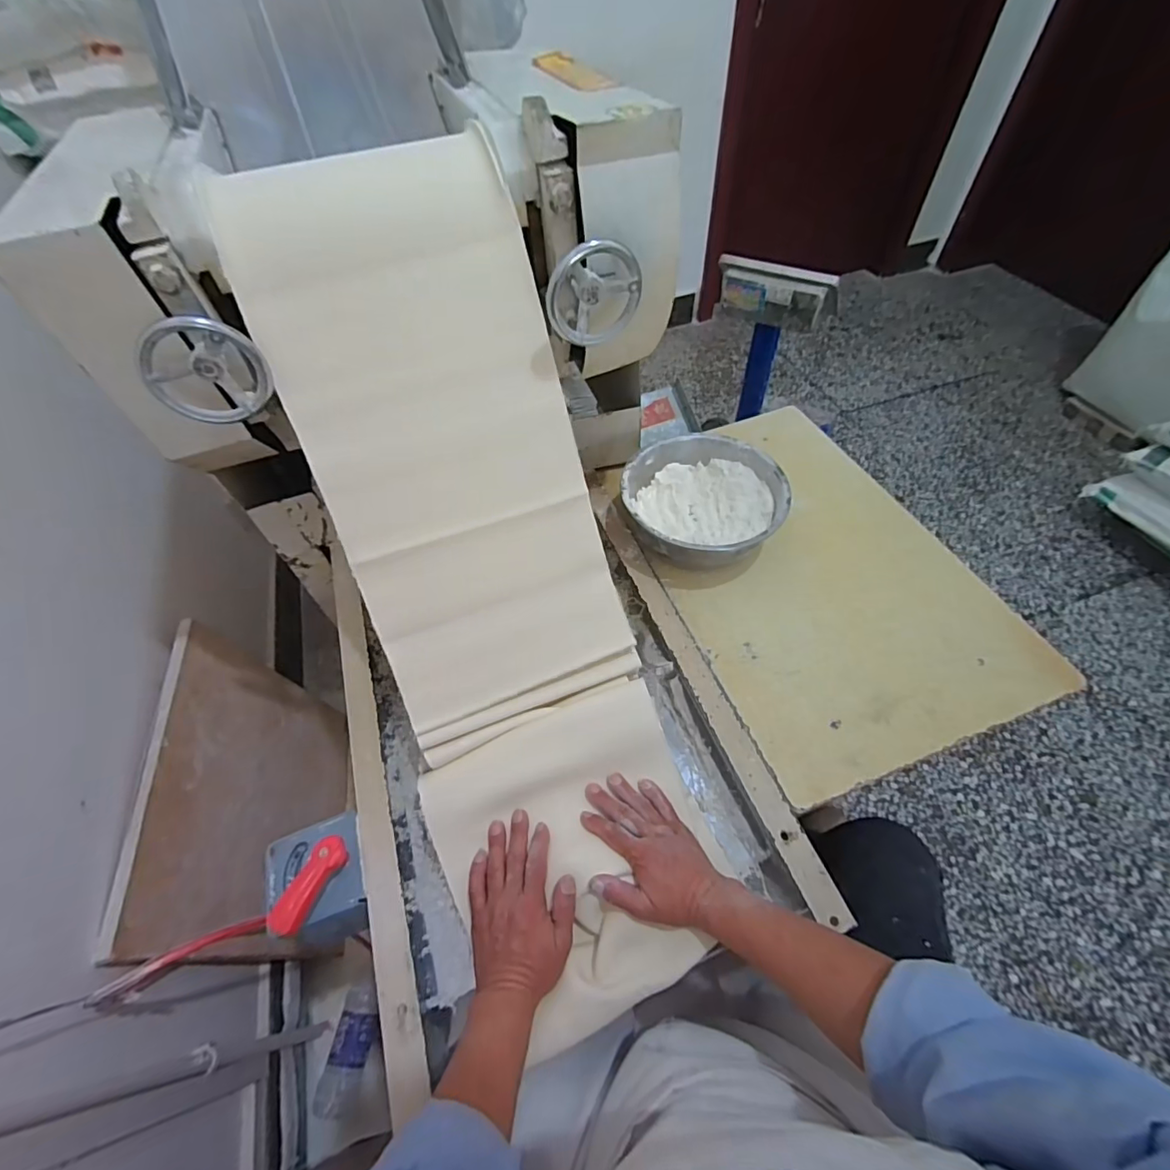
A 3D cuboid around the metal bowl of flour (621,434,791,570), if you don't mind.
[{"bbox_3d":[0.163,-0.116,0.735,0.210,0.075,0.203,-1,54,2],"label":"metal bowl of flour"}]

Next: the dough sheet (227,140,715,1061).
[{"bbox_3d":[-0.088,0.011,0.529,0.263,0.177,0.776,-19,96,-11],"label":"dough sheet"}]

